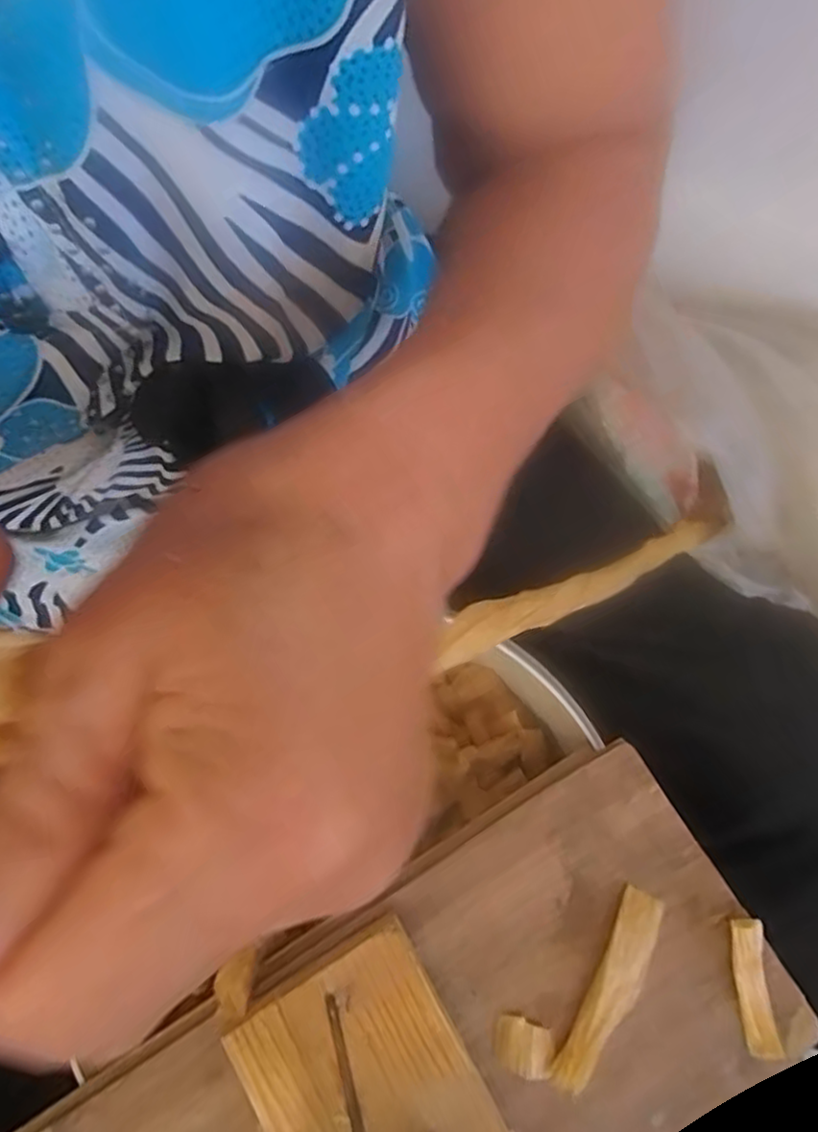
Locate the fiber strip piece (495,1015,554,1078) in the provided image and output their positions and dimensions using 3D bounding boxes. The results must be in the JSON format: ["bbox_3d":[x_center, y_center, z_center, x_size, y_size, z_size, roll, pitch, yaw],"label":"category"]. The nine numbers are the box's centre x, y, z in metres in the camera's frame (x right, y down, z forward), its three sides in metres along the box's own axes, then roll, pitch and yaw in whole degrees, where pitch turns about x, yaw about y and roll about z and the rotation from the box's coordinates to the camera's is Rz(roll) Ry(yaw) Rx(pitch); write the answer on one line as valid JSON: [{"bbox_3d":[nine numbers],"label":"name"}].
[{"bbox_3d":[0.052,0.219,0.303,0.026,0.004,0.023,14,77,5],"label":"fiber strip piece"}]

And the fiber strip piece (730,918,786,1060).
[{"bbox_3d":[0.159,0.193,0.307,0.014,0.013,0.059,-7,77,0],"label":"fiber strip piece"}]

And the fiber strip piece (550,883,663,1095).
[{"bbox_3d":[0.092,0.195,0.306,0.020,0.013,0.089,28,79,7],"label":"fiber strip piece"}]

